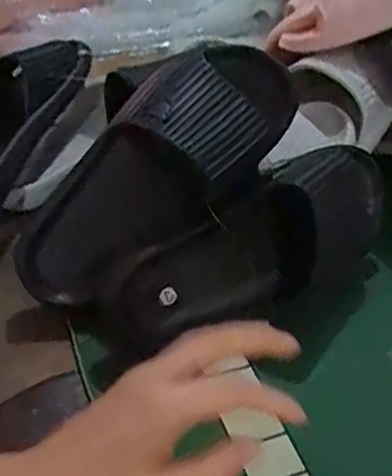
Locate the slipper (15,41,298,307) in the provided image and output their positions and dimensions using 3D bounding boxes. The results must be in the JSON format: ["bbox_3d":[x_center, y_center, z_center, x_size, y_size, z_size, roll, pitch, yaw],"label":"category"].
[{"bbox_3d":[-0.030,-0.050,0.510,0.266,0.083,0.121,-43,50,-1],"label":"slipper"}]

